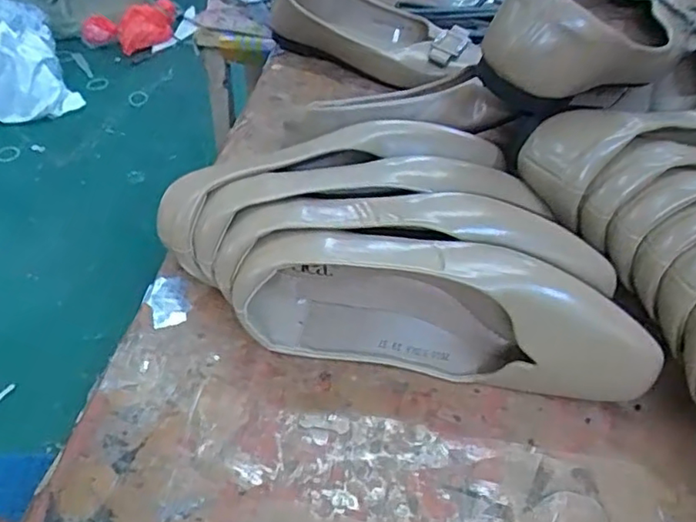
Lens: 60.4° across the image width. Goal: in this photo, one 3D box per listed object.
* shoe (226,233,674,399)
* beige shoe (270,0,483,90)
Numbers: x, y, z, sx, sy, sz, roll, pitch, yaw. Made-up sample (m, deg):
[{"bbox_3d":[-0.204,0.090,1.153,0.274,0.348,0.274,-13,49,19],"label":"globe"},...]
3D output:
[{"bbox_3d":[0.049,0.030,0.338,0.215,0.079,0.053,9,46,7],"label":"shoe"},{"bbox_3d":[0.025,-0.228,0.591,0.206,0.050,0.085,30,52,25],"label":"beige shoe"}]

